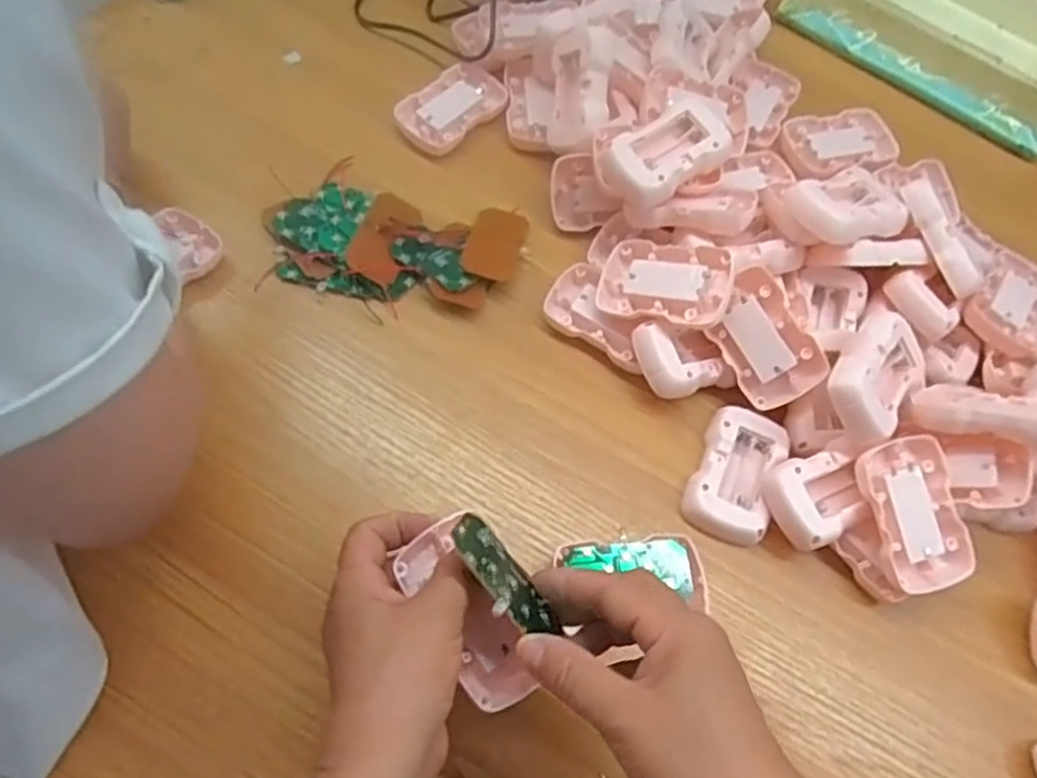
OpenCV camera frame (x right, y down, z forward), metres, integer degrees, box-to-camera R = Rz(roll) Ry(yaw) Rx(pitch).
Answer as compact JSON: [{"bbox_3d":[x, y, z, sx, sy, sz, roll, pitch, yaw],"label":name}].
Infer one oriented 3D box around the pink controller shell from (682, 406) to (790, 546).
[{"bbox_3d":[0.145,0.053,0.478,0.051,0.018,0.088,24,65,4],"label":"pink controller shell"}]

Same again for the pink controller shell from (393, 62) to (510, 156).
[{"bbox_3d":[-0.054,-0.229,0.590,0.090,0.013,0.056,-41,76,-22],"label":"pink controller shell"}]

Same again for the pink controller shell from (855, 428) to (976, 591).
[{"bbox_3d":[0.245,0.077,0.451,0.056,0.015,0.091,-14,86,-13],"label":"pink controller shell"}]

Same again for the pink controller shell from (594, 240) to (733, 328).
[{"bbox_3d":[0.098,-0.072,0.495,0.089,0.012,0.055,14,82,31],"label":"pink controller shell"}]

